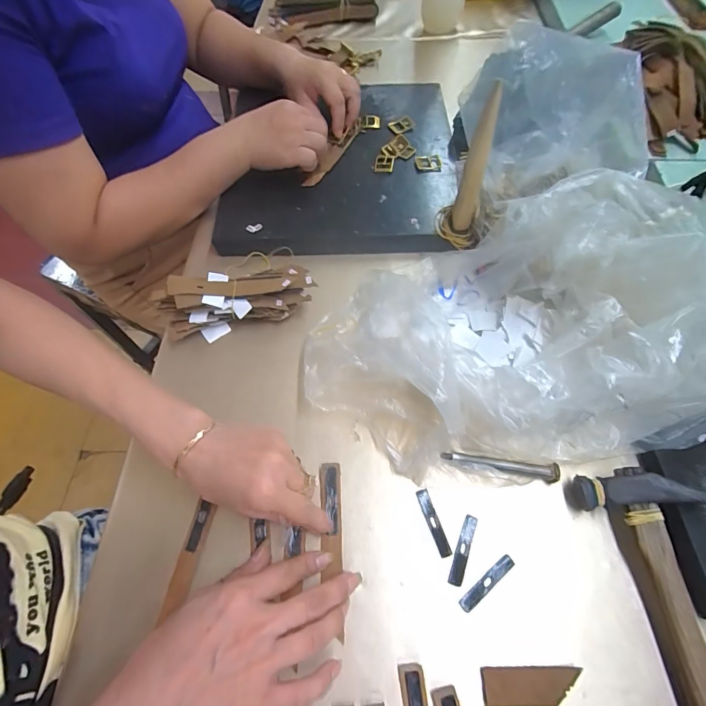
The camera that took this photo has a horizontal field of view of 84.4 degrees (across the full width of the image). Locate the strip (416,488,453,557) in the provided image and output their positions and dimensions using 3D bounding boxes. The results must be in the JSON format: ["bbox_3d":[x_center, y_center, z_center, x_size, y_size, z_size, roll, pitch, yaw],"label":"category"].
[{"bbox_3d":[0.066,0.139,0.320,0.010,0.004,0.053,-17,65,-5],"label":"strip"}]

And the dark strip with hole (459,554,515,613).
[{"bbox_3d":[0.103,0.177,0.299,0.053,0.004,0.009,-36,68,-14],"label":"dark strip with hole"}]

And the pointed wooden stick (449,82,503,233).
[{"bbox_3d":[0.119,-0.177,0.379,0.021,0.147,0.017,5,65,5],"label":"pointed wooden stick"}]

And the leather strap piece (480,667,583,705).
[{"bbox_3d":[0.123,0.232,0.269,0.065,0.004,0.022,-2,62,1],"label":"leather strap piece"}]

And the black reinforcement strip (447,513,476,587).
[{"bbox_3d":[0.088,0.157,0.310,0.011,0.004,0.053,19,67,11],"label":"black reinforcement strip"}]

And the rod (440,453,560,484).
[{"bbox_3d":[0.126,0.096,0.336,0.096,0.009,0.013,9,65,7],"label":"rod"}]

